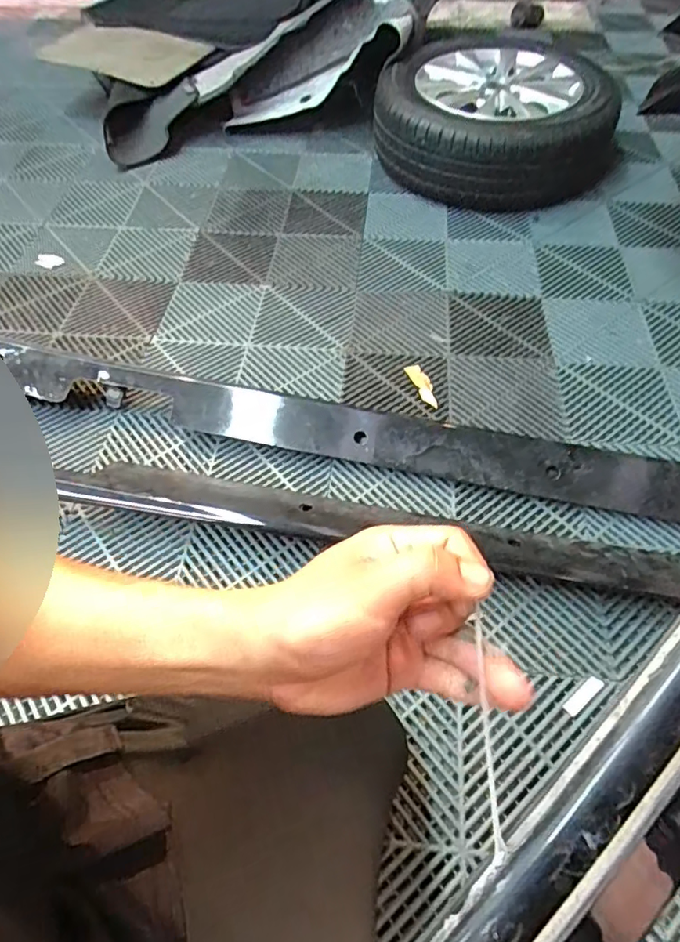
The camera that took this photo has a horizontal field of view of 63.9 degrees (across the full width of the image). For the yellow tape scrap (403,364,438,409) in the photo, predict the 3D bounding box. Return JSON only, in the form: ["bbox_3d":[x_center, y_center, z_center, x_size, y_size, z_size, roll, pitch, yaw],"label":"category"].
[{"bbox_3d":[0.152,-0.159,1.006,0.032,0.016,0.116,-13,54,-7],"label":"yellow tape scrap"}]

